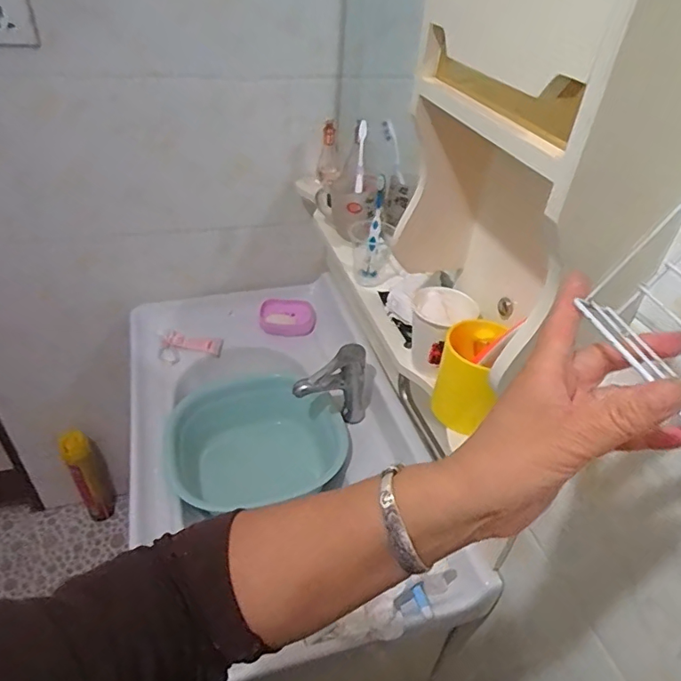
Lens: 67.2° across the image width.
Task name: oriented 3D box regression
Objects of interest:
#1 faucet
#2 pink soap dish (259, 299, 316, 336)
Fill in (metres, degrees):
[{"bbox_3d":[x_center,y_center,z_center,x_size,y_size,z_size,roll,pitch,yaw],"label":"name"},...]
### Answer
[{"bbox_3d":[-0.008,0.083,0.922,0.142,0.162,0.045,-15,43,-22],"label":"faucet"},{"bbox_3d":[-0.121,-0.052,1.174,0.128,0.054,0.074,1,39,-4],"label":"pink soap dish"}]

